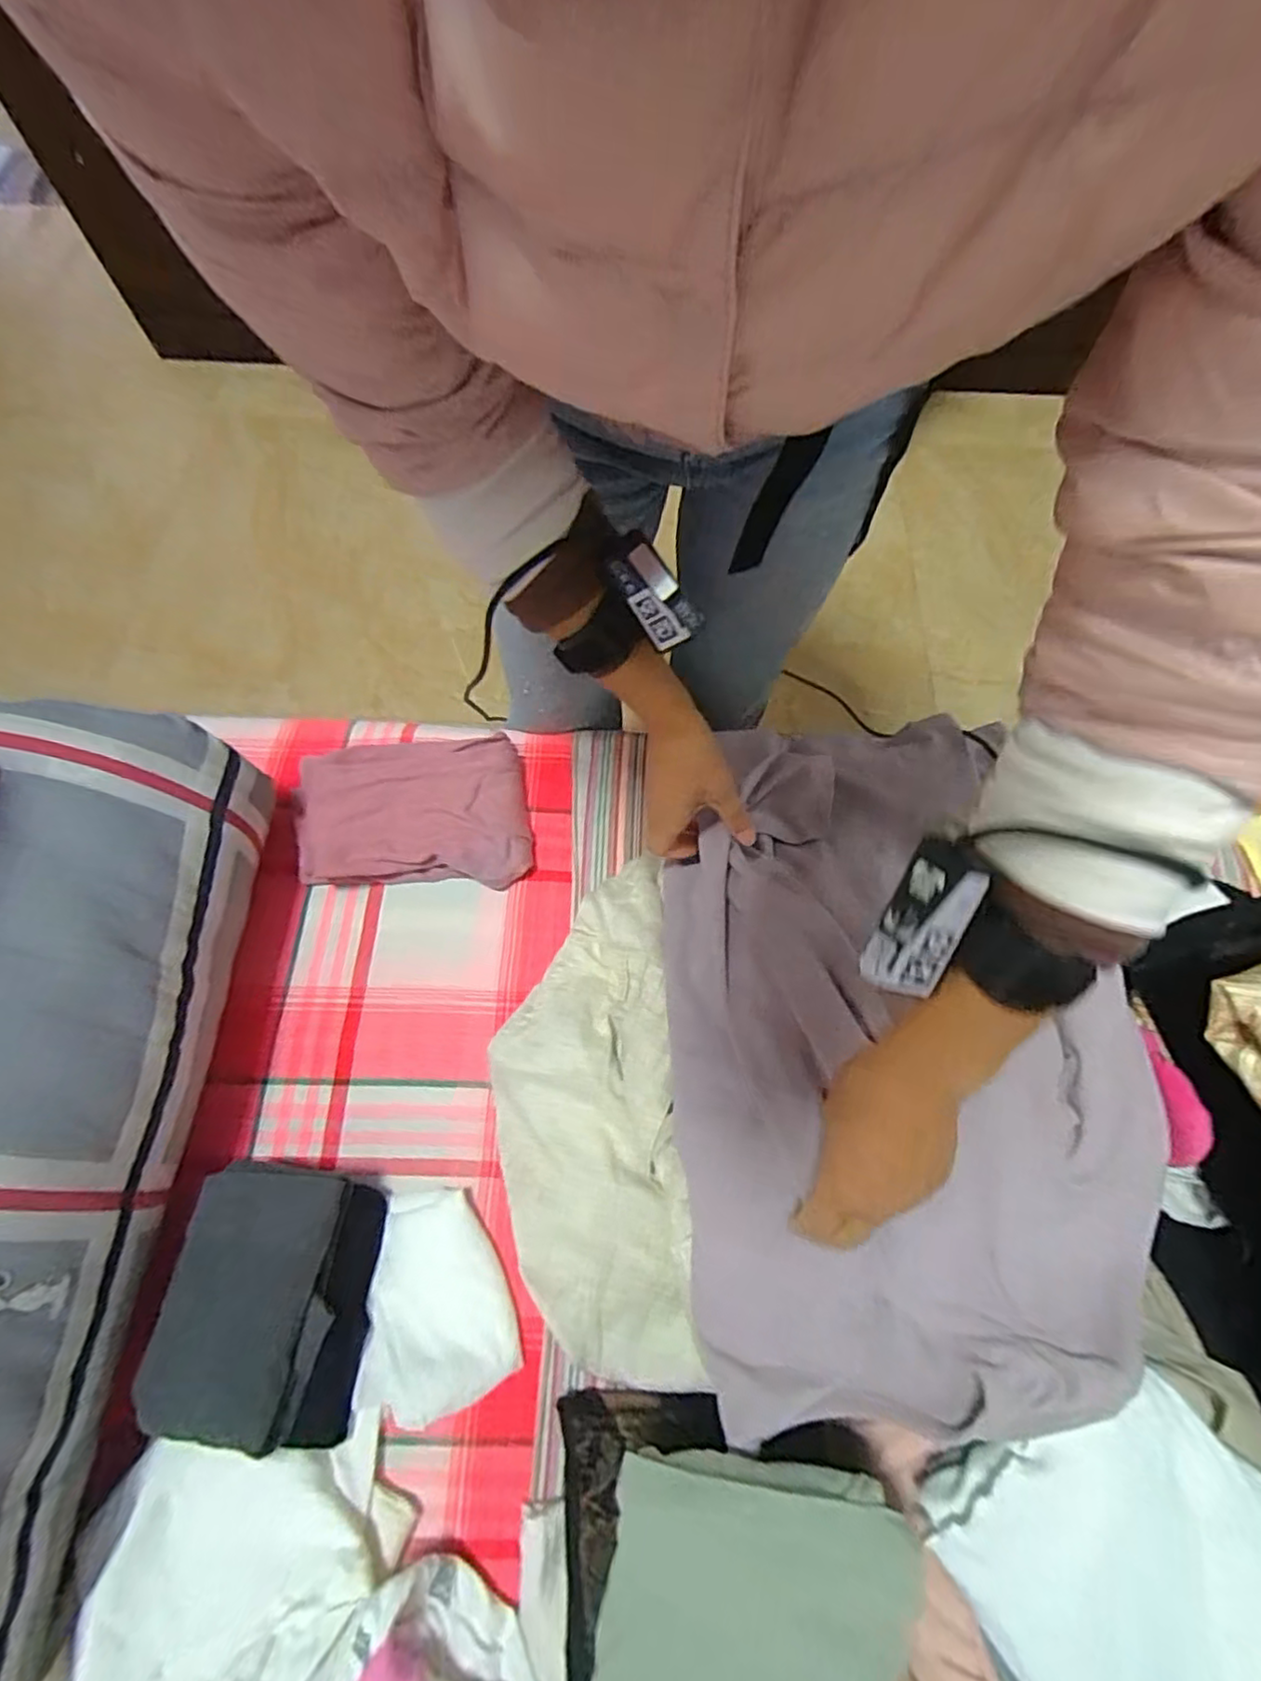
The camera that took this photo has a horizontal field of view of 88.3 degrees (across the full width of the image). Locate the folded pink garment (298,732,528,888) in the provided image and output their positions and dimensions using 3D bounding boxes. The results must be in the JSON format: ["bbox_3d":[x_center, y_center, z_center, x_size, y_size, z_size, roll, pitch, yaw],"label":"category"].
[{"bbox_3d":[-0.211,-0.029,0.632,0.213,0.053,0.153,-7,69,-3],"label":"folded pink garment"}]

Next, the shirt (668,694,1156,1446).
[{"bbox_3d":[0.209,0.129,0.491,0.344,0.099,0.499,-1,69,-1],"label":"shirt"}]

